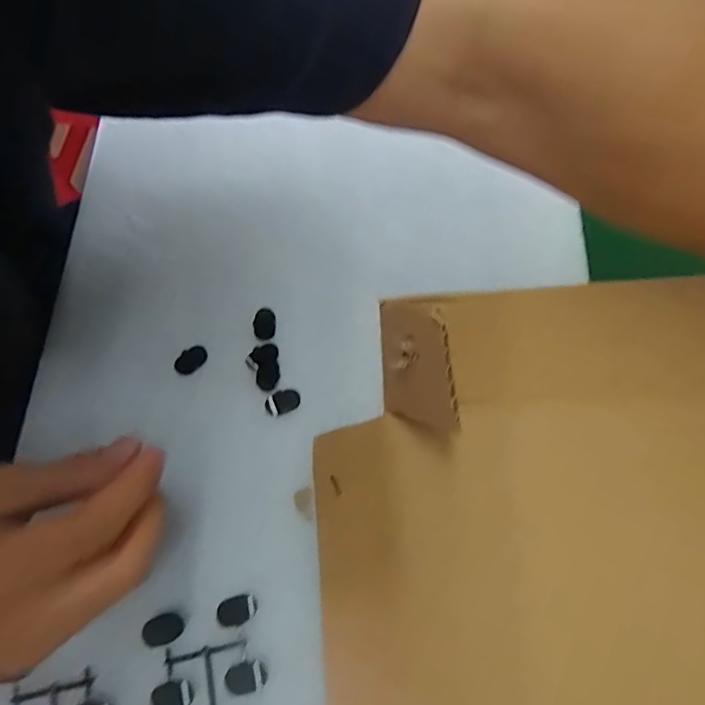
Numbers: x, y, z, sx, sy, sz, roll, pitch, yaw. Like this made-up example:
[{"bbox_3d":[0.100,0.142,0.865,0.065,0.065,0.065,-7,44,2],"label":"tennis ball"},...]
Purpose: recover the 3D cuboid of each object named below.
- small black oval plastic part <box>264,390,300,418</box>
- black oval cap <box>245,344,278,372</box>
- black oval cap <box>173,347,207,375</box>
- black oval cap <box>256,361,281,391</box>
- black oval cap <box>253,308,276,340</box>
[{"bbox_3d":[-0.039,0.028,0.287,0.019,0.005,0.012,-18,72,-7],"label":"small black oval plastic part"},{"bbox_3d":[-0.052,0.002,0.294,0.019,0.004,0.011,-36,75,-12],"label":"black oval cap"},{"bbox_3d":[-0.093,0.004,0.296,0.019,0.004,0.012,-43,77,-14],"label":"black oval cap"},{"bbox_3d":[-0.048,0.013,0.290,0.012,0.004,0.017,1,71,0],"label":"black oval cap"},{"bbox_3d":[-0.052,-0.017,0.301,0.012,0.004,0.017,-5,71,-3],"label":"black oval cap"}]

